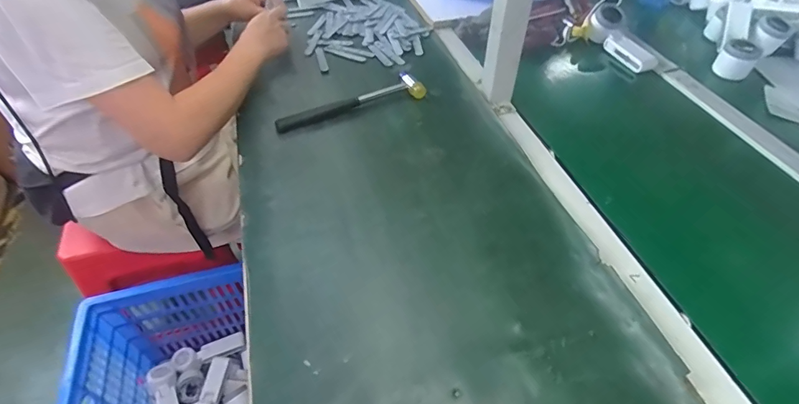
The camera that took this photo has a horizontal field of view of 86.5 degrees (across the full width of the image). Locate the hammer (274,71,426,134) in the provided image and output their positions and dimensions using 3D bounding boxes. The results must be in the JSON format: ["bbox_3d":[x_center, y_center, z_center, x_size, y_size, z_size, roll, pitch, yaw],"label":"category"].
[{"bbox_3d":[-0.079,-0.160,0.688,0.245,0.028,0.050,-19,50,-14],"label":"hammer"}]

